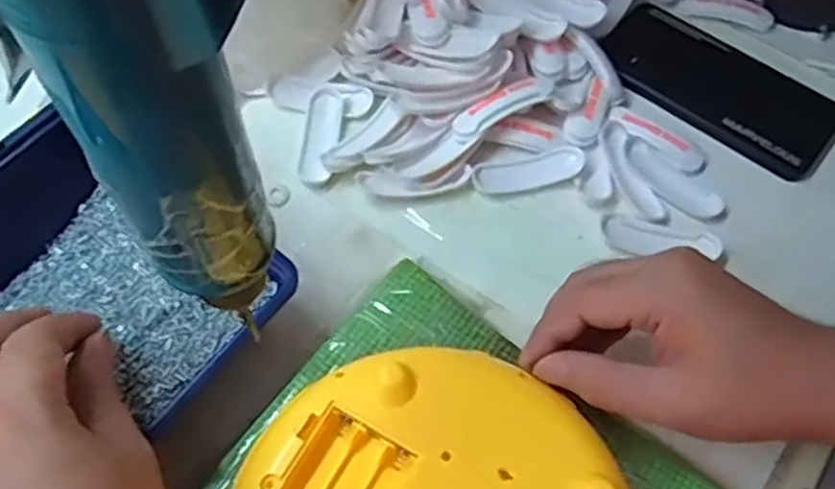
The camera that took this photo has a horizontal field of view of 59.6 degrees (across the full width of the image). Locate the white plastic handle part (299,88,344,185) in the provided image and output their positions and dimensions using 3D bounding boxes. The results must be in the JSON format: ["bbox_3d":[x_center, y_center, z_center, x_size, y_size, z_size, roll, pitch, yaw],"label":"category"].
[{"bbox_3d":[-0.061,-0.069,0.466,0.022,0.014,0.069,5,61,0],"label":"white plastic handle part"}]

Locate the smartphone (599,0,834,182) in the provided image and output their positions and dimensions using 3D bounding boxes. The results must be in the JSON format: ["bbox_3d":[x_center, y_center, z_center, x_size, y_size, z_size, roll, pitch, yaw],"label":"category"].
[{"bbox_3d":[0.206,-0.110,0.497,0.161,0.011,0.078,36,66,16],"label":"smartphone"}]

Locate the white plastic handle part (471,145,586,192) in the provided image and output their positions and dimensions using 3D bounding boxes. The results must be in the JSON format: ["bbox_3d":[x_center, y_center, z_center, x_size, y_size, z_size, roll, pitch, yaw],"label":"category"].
[{"bbox_3d":[0.070,-0.046,0.457,0.072,0.005,0.023,-12,63,-9],"label":"white plastic handle part"}]

